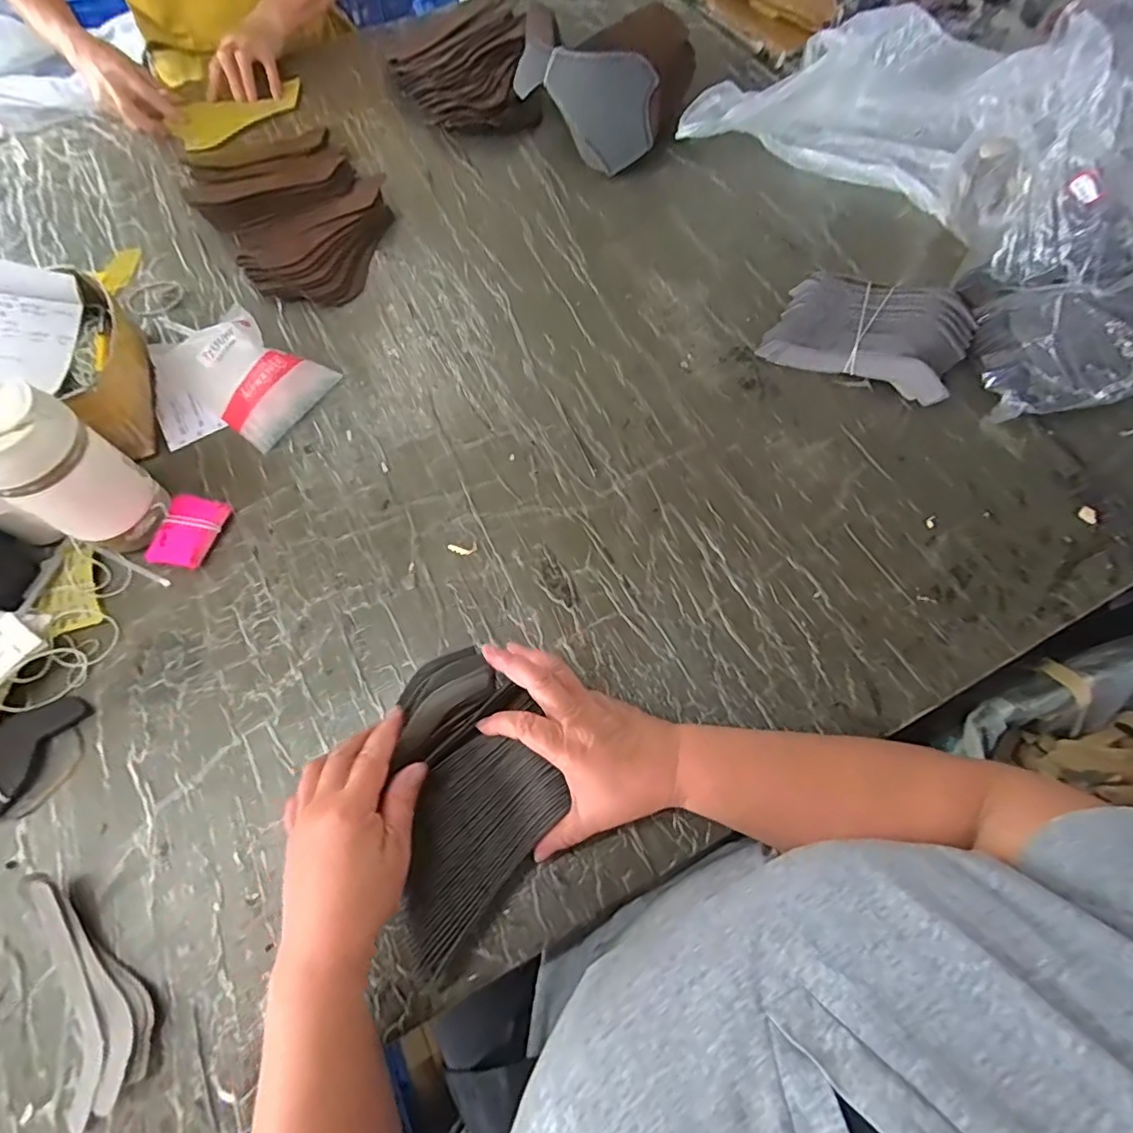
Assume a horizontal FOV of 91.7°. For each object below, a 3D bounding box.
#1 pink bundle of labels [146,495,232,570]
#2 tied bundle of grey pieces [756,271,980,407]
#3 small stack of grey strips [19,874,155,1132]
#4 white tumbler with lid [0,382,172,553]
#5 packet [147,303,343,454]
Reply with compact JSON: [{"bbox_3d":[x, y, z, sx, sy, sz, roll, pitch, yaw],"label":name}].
[{"bbox_3d":[-0.354,-0.033,0.519,0.050,0.019,0.070,7,66,4],"label":"pink bundle of labels"},{"bbox_3d":[0.314,-0.243,0.575,0.185,0.051,0.120,27,69,12],"label":"tied bundle of grey pieces"},{"bbox_3d":[-0.323,0.279,0.375,0.057,0.017,0.156,-26,68,-10],"label":"small stack of grey strips"},{"bbox_3d":[-0.420,-0.076,0.463,0.074,0.151,0.082,25,69,11],"label":"white tumbler with lid"},{"bbox_3d":[-0.351,-0.211,0.588,0.172,0.043,0.126,32,70,14],"label":"packet"}]

